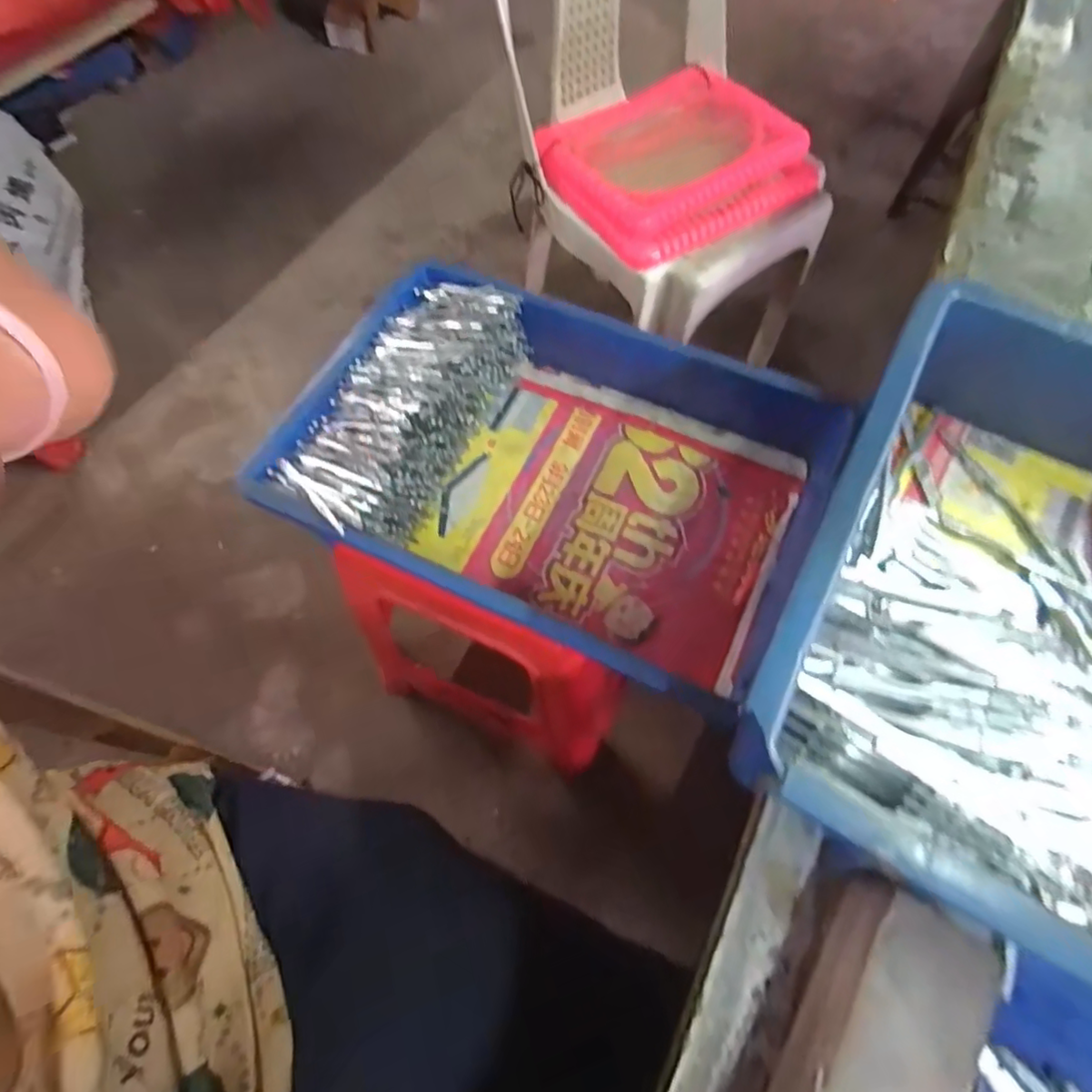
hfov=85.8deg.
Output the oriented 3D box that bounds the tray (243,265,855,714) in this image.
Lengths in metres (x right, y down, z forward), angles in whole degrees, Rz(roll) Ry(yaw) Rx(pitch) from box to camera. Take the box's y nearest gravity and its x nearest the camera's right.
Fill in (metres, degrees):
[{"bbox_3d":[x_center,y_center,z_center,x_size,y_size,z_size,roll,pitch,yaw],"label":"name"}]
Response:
[{"bbox_3d":[-0.017,-0.075,0.499,0.378,0.089,0.291,20,65,9],"label":"tray"}]

